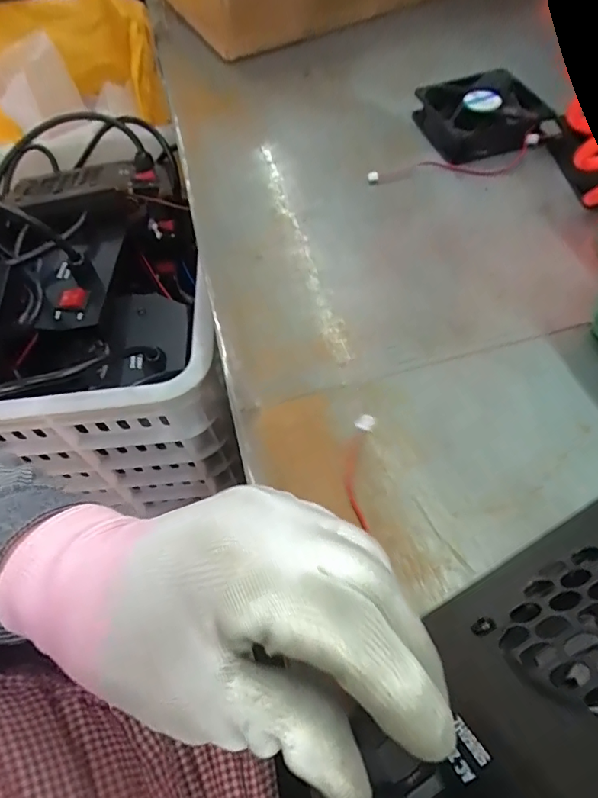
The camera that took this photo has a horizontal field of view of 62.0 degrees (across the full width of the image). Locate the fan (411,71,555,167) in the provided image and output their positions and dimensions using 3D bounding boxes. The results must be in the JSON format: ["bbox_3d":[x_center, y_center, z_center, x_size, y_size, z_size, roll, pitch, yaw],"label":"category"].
[{"bbox_3d":[0.162,-0.251,0.438,0.096,0.025,0.097,-17,57,-6],"label":"fan"}]

